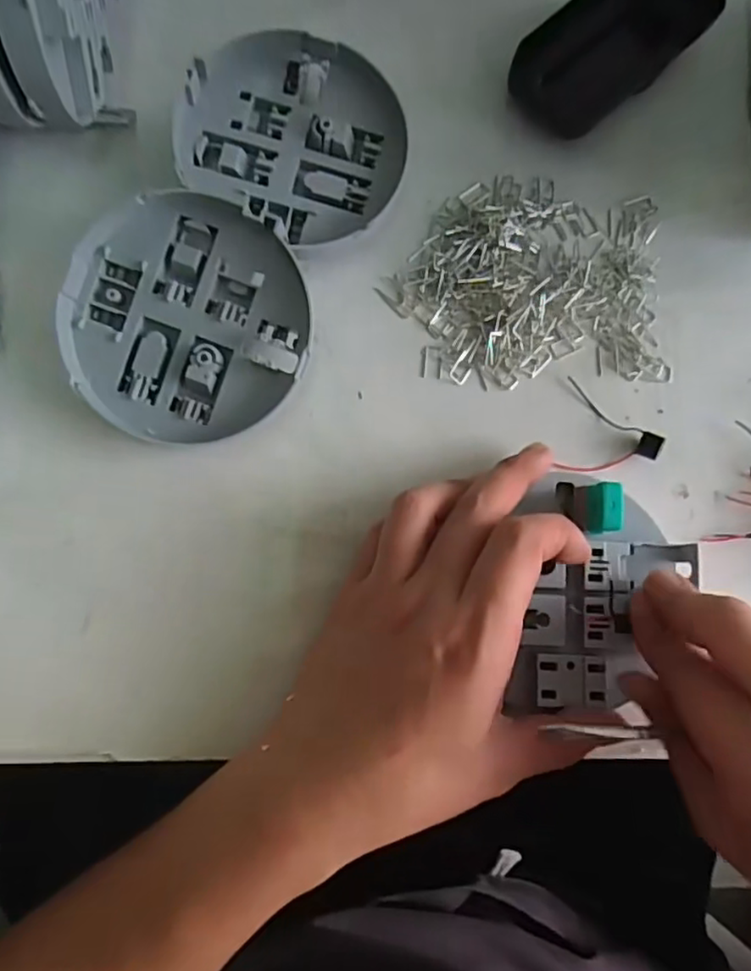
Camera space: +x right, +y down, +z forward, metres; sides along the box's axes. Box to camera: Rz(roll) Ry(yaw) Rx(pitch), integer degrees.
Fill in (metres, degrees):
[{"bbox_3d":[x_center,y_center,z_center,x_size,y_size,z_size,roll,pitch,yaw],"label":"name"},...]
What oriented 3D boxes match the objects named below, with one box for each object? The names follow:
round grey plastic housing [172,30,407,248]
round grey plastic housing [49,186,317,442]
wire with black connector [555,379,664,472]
[{"bbox_3d":[-0.038,-0.162,0.296,0.101,0.020,0.091,21,81,-1],"label":"round grey plastic housing"},{"bbox_3d":[-0.082,-0.071,0.275,0.102,0.026,0.099,1,82,-4],"label":"round grey plastic housing"},{"bbox_3d":[0.111,-0.024,0.290,0.048,0.012,0.044,16,81,-2],"label":"wire with black connector"}]

